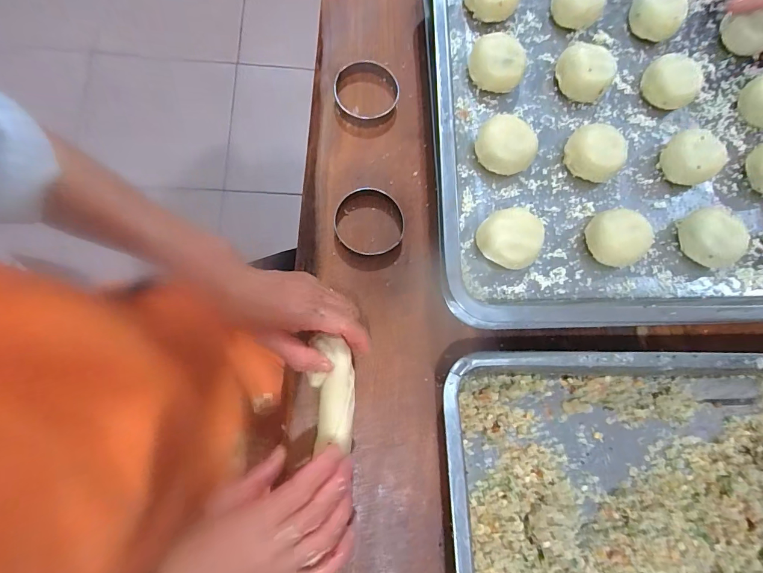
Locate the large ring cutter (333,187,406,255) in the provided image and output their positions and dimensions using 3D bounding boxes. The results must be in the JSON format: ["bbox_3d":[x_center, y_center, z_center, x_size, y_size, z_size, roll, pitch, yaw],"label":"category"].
[{"bbox_3d":[-0.011,-0.061,0.368,0.068,0.014,0.067,0,79,0],"label":"large ring cutter"}]

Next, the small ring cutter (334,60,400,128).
[{"bbox_3d":[-0.015,-0.199,0.396,0.066,0.016,0.068,-8,79,-6],"label":"small ring cutter"}]

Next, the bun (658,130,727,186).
[{"bbox_3d":[0.297,-0.123,0.366,0.044,0.029,0.049,-33,83,-10],"label":"bun"}]

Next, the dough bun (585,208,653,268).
[{"bbox_3d":[0.213,-0.044,0.345,0.049,0.024,0.047,-6,79,-6],"label":"dough bun"}]

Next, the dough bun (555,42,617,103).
[{"bbox_3d":[0.200,-0.212,0.377,0.051,0.037,0.047,1,78,-4],"label":"dough bun"}]

